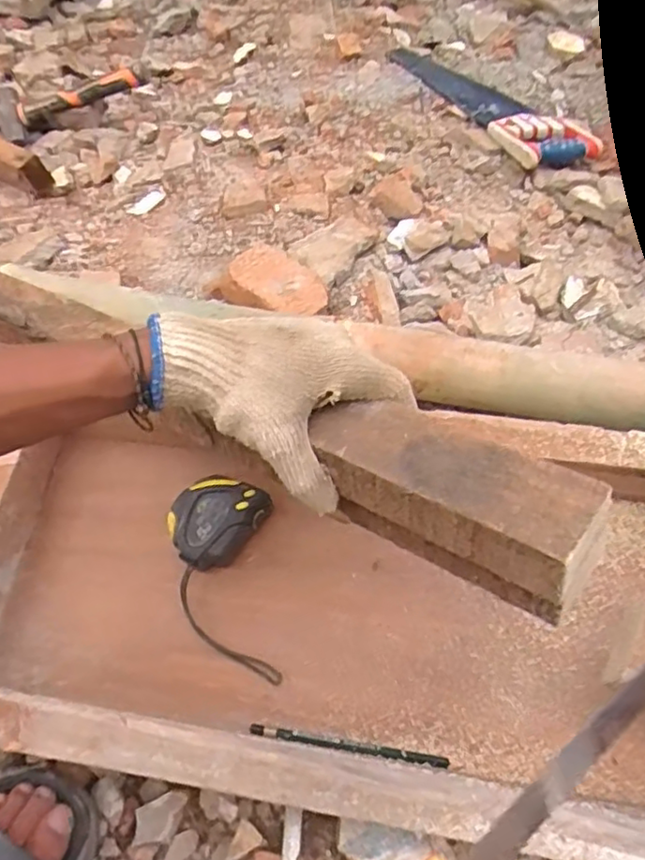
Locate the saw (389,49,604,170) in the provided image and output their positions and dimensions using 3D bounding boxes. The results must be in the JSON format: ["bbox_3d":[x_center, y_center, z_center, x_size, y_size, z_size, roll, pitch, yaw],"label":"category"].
[{"bbox_3d":[0.271,-0.555,1.076,0.113,0.026,0.465,-25,56,-15],"label":"saw"}]

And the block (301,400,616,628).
[{"bbox_3d":[0.074,0.040,0.380,0.165,0.074,0.062,27,60,25],"label":"block"}]

